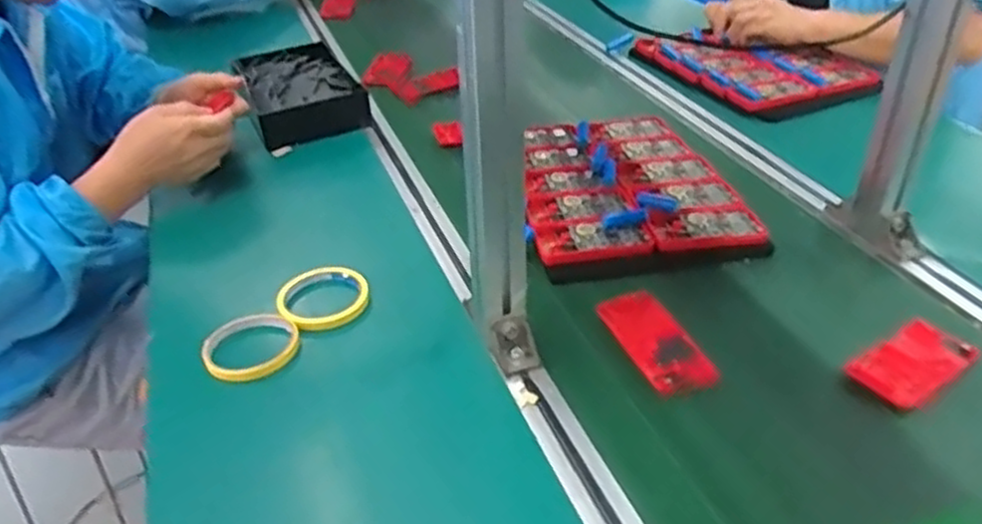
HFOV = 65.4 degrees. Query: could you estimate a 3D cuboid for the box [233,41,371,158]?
[{"bbox_3d":[-0.301,-0.266,1.197,0.170,0.060,0.249,-15,37,-19],"label":"box"}]

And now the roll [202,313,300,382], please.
[{"bbox_3d":[-0.231,0.081,0.740,0.089,0.020,0.089,-1,35,1],"label":"roll"}]

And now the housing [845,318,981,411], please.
[{"bbox_3d":[0.375,0.088,0.677,0.123,0.011,0.063,-21,39,-26],"label":"housing"}]

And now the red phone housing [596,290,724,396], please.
[{"bbox_3d":[0.154,0.073,0.718,0.062,0.010,0.133,-15,37,-18],"label":"red phone housing"}]

